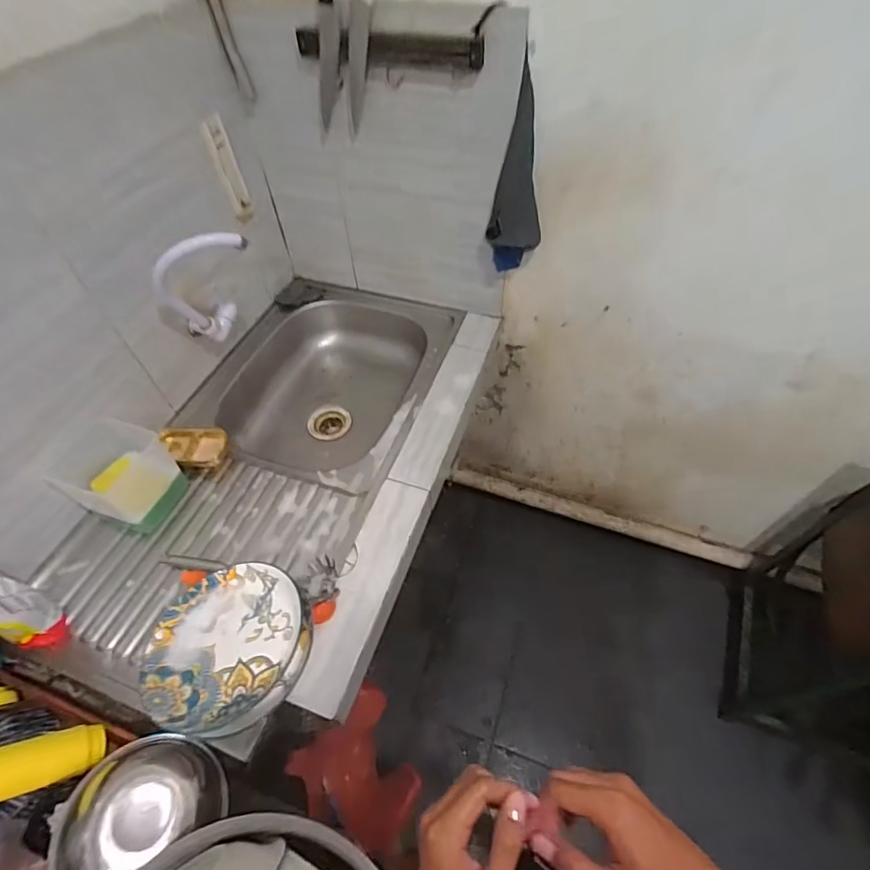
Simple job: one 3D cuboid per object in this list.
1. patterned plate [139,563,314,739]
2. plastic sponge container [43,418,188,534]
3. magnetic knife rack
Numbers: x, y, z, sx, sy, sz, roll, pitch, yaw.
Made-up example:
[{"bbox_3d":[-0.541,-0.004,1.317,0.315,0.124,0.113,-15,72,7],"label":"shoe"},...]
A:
[{"bbox_3d":[-0.294,0.290,0.667,0.217,0.039,0.216,-1,52,1],"label":"patterned plate"},{"bbox_3d":[-0.543,0.070,0.840,0.126,0.138,0.160,22,56,18],"label":"plastic sponge container"},{"bbox_3d":[-0.080,-0.653,0.802,0.332,0.044,0.017,15,54,14],"label":"magnetic knife rack"}]

